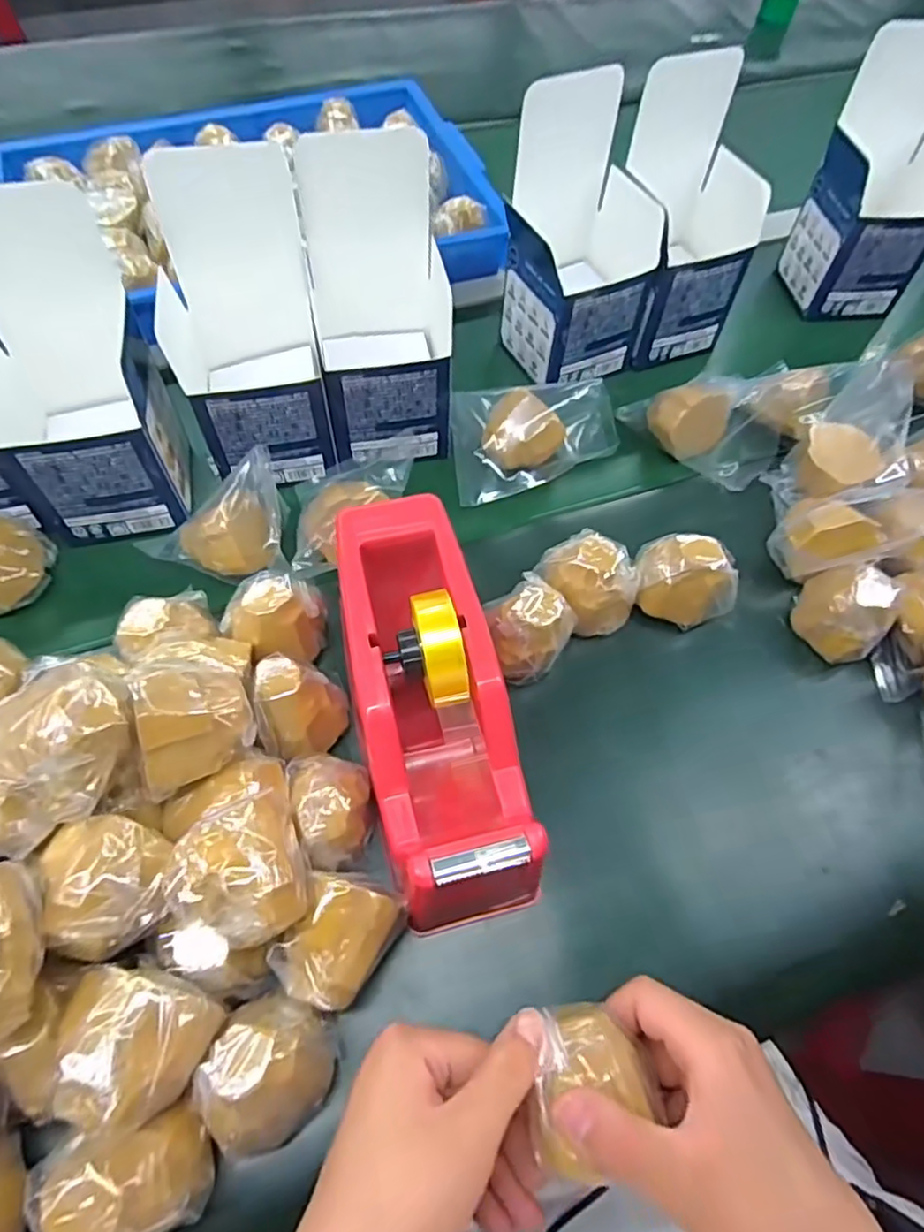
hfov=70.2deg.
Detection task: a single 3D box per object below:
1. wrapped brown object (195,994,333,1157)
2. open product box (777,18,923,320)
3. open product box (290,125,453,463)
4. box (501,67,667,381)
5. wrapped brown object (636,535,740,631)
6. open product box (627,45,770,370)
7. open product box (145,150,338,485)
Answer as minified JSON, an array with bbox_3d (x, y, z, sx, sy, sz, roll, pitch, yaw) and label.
[{"bbox_3d":[-0.079,0.186,0.270,0.046,0.040,0.050,1,59,-1],"label":"wrapped brown object"},{"bbox_3d":[0.350,-0.354,0.556,0.102,0.191,0.087,-2,60,-3],"label":"open product box"},{"bbox_3d":[-0.055,-0.200,0.437,0.082,0.175,0.091,-8,60,-7],"label":"open product box"},{"bbox_3d":[0.089,-0.274,0.496,0.094,0.194,0.092,-21,62,-14],"label":"box"},{"bbox_3d":[0.141,-0.022,0.422,0.055,0.056,0.050,-10,60,-8],"label":"wrapped brown object"},{"bbox_3d":[0.175,-0.304,0.511,0.095,0.174,0.091,-19,62,-13],"label":"open product box"},{"bbox_3d":[-0.135,-0.177,0.417,0.102,0.173,0.087,-10,60,-8],"label":"open product box"}]

